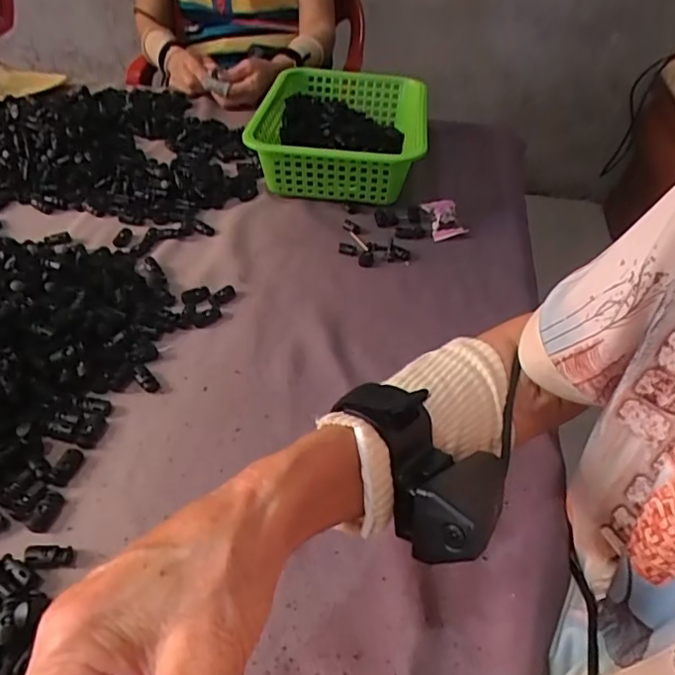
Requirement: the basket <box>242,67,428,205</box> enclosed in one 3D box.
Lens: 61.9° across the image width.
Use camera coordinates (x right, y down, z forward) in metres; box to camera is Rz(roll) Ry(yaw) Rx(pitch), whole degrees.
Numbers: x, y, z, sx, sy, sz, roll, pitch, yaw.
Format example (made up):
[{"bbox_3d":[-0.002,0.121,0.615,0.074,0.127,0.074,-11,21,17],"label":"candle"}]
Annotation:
[{"bbox_3d":[0.012,-0.283,0.783,0.208,0.084,0.321,9,42,5],"label":"basket"}]

